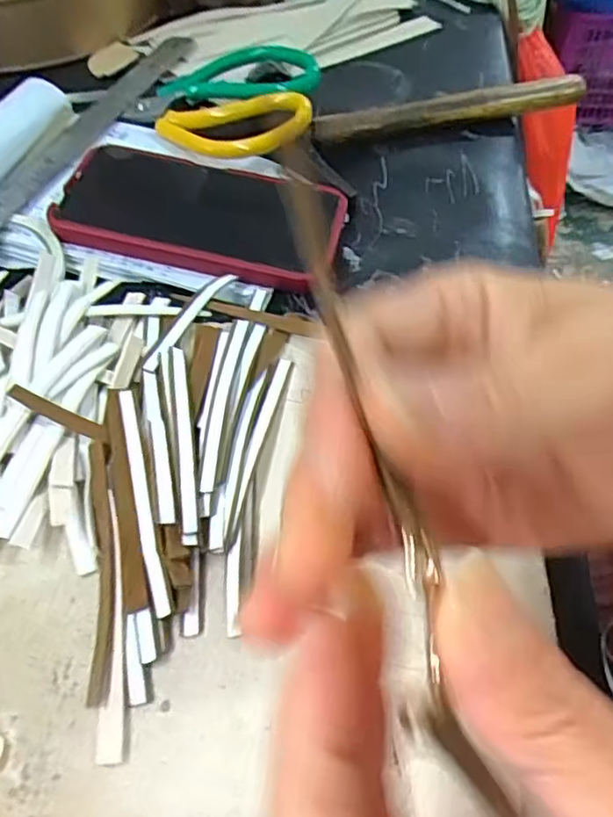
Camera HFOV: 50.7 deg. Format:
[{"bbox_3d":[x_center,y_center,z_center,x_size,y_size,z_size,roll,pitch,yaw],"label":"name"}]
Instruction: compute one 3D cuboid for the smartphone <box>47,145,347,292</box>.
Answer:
[{"bbox_3d":[-0.064,-0.115,0.382,0.161,0.021,0.077,12,55,7],"label":"smartphone"}]

